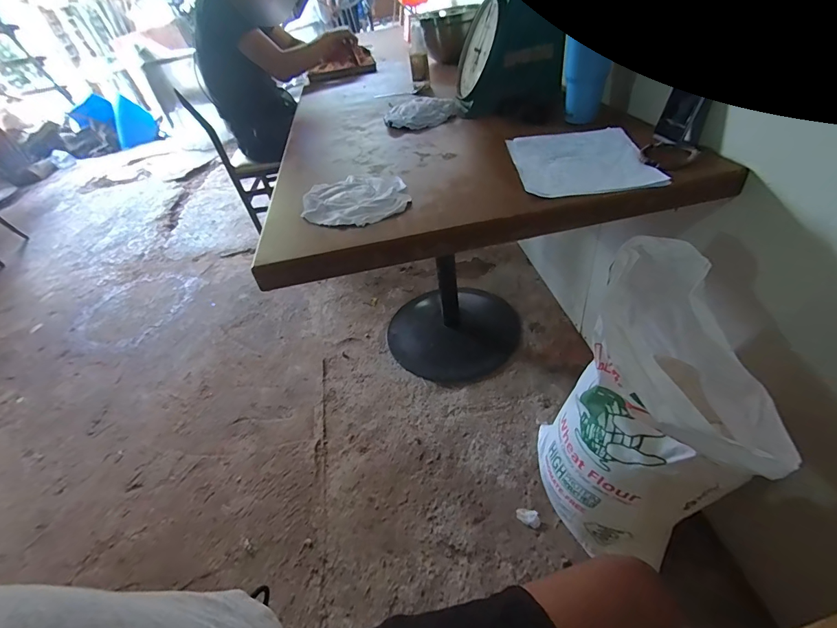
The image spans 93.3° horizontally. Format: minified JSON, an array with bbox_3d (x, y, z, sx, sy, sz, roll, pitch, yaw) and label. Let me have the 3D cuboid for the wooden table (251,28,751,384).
[{"bbox_3d":[0.083,-0.237,1.262,0.759,0.773,1.116,-12,42,-1],"label":"wooden table"}]

